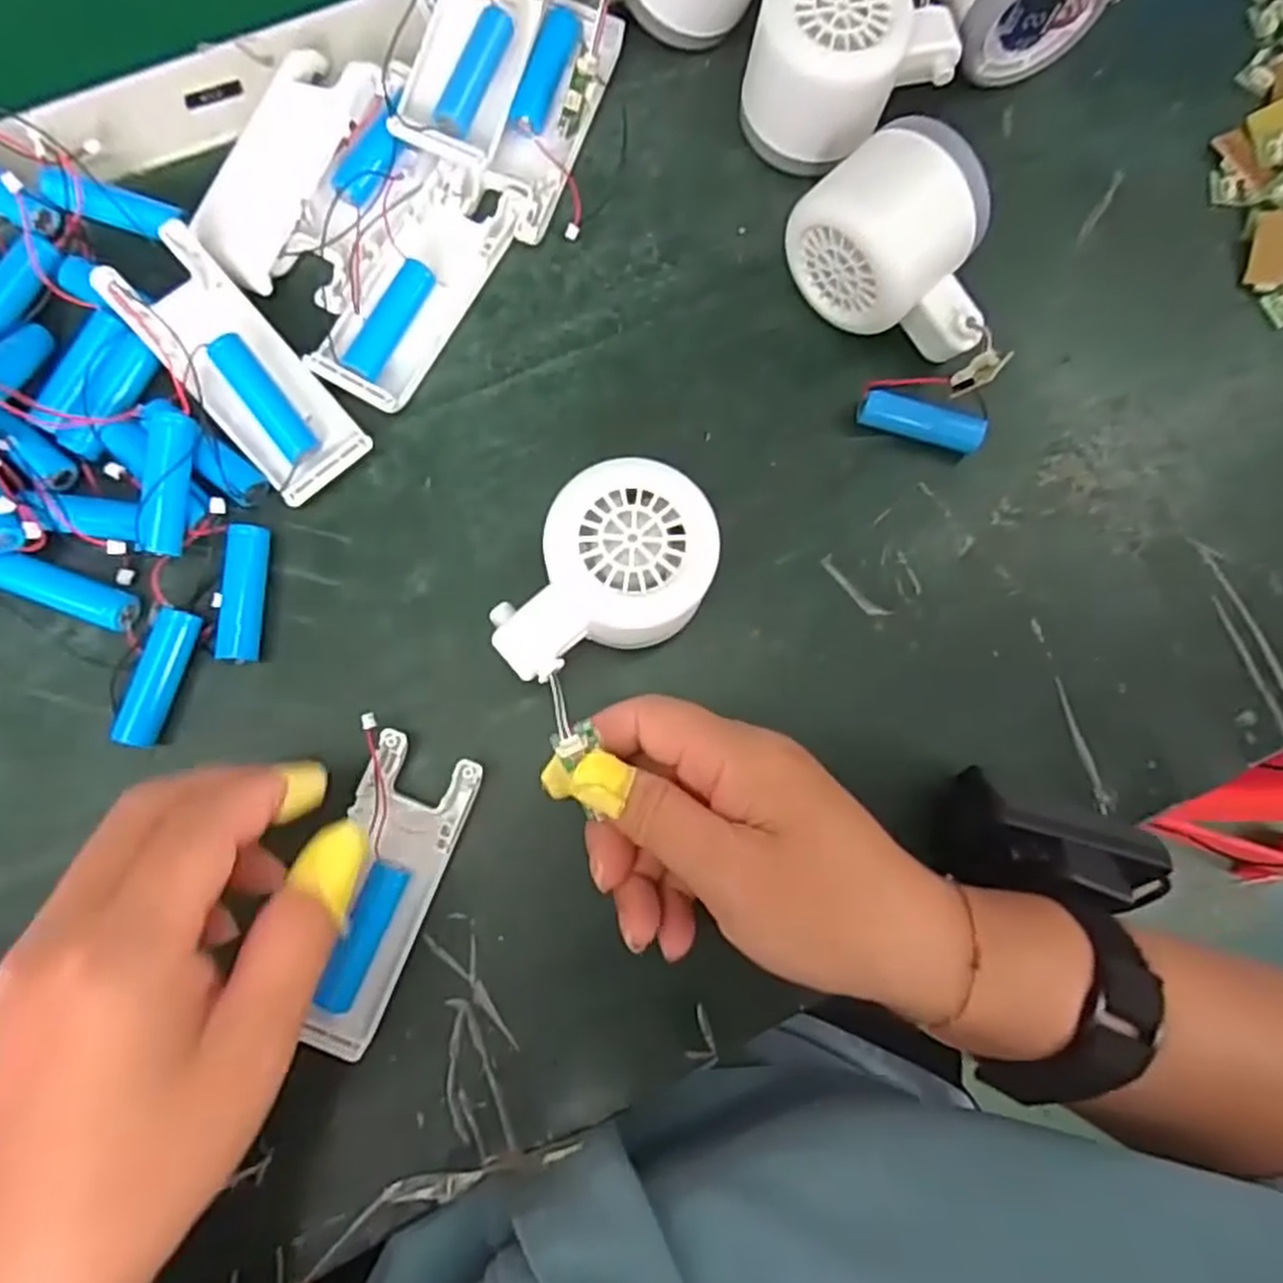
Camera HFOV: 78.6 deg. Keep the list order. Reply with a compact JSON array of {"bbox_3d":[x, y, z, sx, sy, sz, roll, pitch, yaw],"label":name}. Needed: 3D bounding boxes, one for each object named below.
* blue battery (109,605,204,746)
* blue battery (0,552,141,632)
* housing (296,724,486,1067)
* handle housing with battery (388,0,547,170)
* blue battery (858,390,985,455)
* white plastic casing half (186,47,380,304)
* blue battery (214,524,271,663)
[{"bbox_3d":[-0.175,0.013,0.283,0.012,0.013,0.049,19,81,-1],"label":"blue battery"},{"bbox_3d":[-0.209,-0.018,0.284,0.049,0.013,0.015,20,81,-1],"label":"blue battery"},{"bbox_3d":[-0.094,0.088,0.279,0.039,0.017,0.104,22,81,-1],"label":"housing"},{"bbox_3d":[-0.065,-0.241,0.316,0.037,0.027,0.102,18,81,-1],"label":"handle housing with battery"},{"bbox_3d":[0.113,-0.088,0.316,0.050,0.016,0.012,15,81,-2],"label":"blue battery"},{"bbox_3d":[-0.141,-0.187,0.309,0.035,0.012,0.101,24,81,0],"label":"white plastic casing half"},{"bbox_3d":[-0.148,-0.018,0.292,0.014,0.011,0.050,2,82,-4],"label":"blue battery"}]

